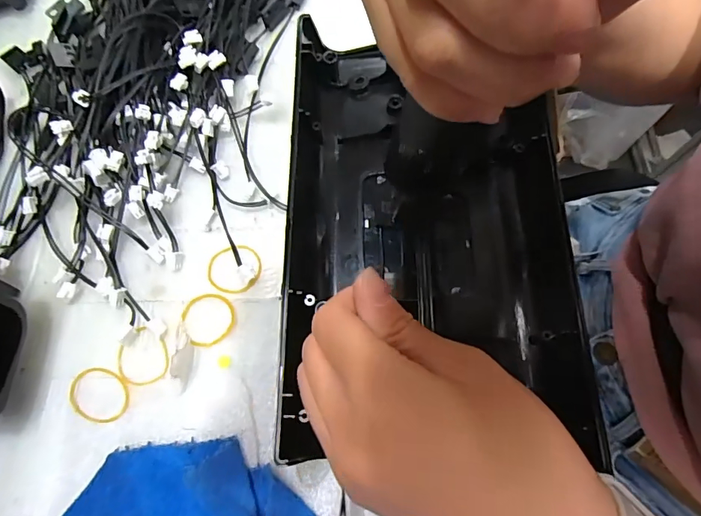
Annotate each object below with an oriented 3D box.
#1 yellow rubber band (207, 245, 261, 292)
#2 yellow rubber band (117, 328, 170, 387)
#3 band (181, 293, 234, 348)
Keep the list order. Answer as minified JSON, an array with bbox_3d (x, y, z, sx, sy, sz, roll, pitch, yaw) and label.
[{"bbox_3d":[-0.065,0.005,0.245,0.030,0.004,0.029,0,70,1],"label":"yellow rubber band"},{"bbox_3d":[-0.110,0.053,0.228,0.028,0.004,0.027,0,70,1],"label":"yellow rubber band"},{"bbox_3d":[-0.077,0.034,0.239,0.027,0.004,0.028,1,74,-3],"label":"band"}]

